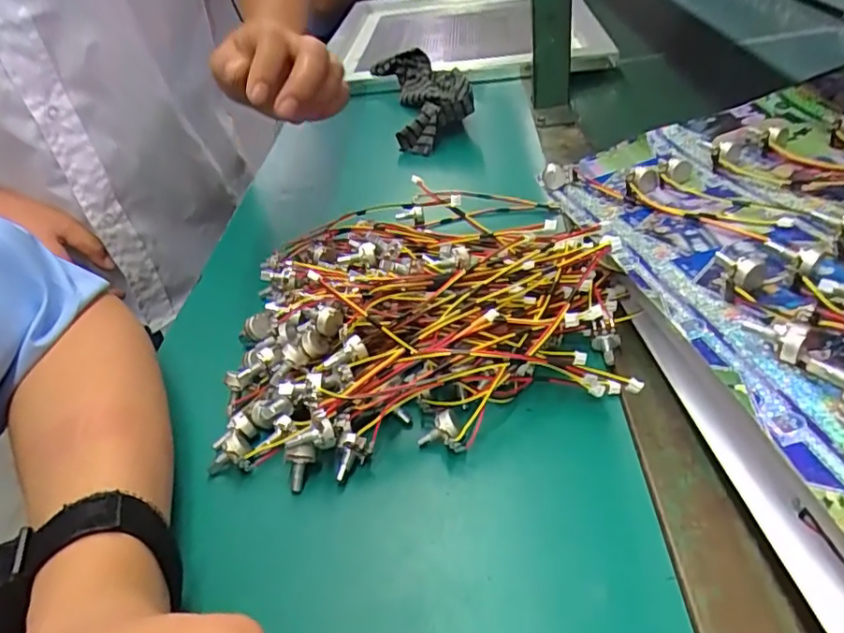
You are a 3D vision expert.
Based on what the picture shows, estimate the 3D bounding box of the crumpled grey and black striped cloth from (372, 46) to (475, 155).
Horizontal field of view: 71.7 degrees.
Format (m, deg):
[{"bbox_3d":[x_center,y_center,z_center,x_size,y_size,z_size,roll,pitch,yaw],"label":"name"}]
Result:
[{"bbox_3d":[-0.001,-0.274,0.719,0.091,0.044,0.248,-10,38,-4],"label":"crumpled grey and black striped cloth"}]

